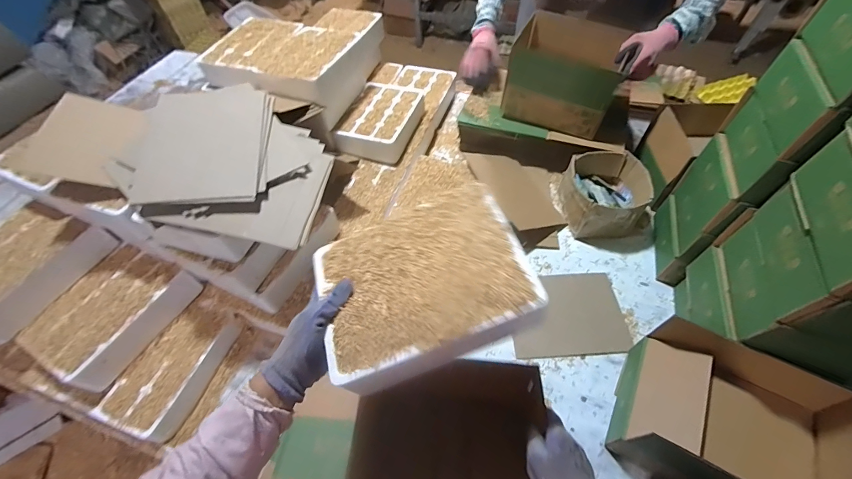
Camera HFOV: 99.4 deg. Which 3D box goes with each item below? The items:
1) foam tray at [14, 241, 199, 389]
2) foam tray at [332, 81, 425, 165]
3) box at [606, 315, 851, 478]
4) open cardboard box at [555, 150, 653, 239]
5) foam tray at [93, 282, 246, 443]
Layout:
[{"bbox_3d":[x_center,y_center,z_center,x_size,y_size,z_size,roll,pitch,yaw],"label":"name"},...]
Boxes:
[{"bbox_3d":[-0.610,0.143,0.711,0.181,0.077,0.242,21,58,15],"label":"foam tray"},{"bbox_3d":[-0.124,-0.339,1.028,0.178,0.079,0.257,15,57,12],"label":"foam tray"},{"bbox_3d":[0.464,0.302,0.569,0.258,0.177,0.219,25,59,18],"label":"box"},{"bbox_3d":[0.442,-0.112,0.904,0.178,0.124,0.190,-1,55,1],"label":"open cardboard box"},{"bbox_3d":[-0.478,0.239,0.715,0.136,0.053,0.265,13,57,11],"label":"foam tray"}]

